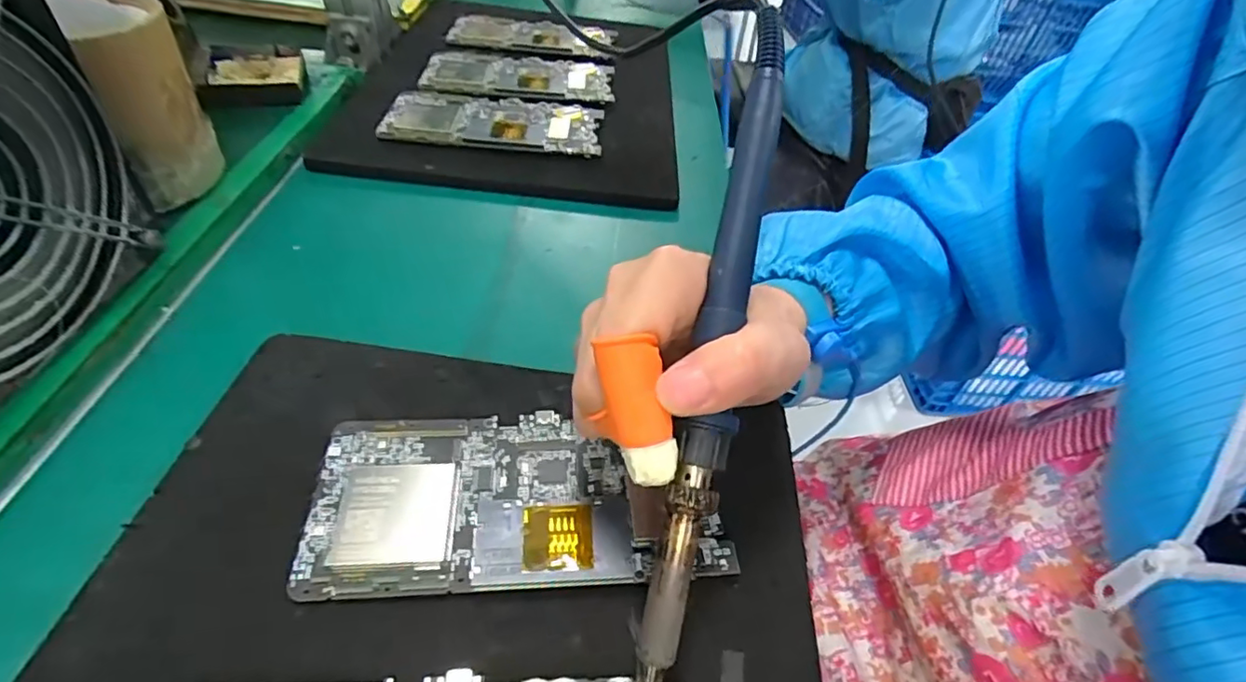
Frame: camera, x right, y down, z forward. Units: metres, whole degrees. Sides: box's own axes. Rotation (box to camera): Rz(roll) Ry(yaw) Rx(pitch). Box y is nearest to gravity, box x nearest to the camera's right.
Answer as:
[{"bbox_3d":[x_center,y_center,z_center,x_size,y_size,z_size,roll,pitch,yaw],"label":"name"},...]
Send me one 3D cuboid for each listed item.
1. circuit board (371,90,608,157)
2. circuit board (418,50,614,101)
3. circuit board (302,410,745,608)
[{"bbox_3d":[-0.096,-0.164,0.440,0.156,0.008,0.071,4,46,-4],"label":"circuit board"},{"bbox_3d":[-0.088,-0.228,0.500,0.156,0.006,0.084,6,46,-2],"label":"circuit board"},{"bbox_3d":[-0.040,0.060,0.230,0.152,0.008,0.071,0,46,-8],"label":"circuit board"}]

